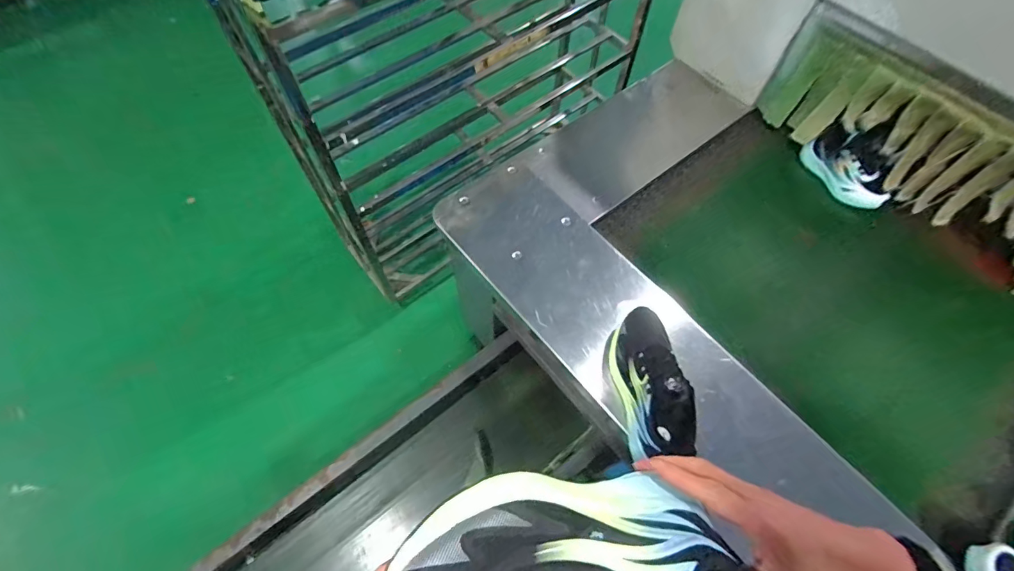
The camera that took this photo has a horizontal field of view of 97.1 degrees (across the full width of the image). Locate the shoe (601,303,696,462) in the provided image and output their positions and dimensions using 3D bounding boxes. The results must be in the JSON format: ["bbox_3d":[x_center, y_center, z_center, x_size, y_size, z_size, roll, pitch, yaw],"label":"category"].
[{"bbox_3d":[0.221,0.142,0.703,0.100,0.124,0.244,0,62,-1],"label":"shoe"}]

